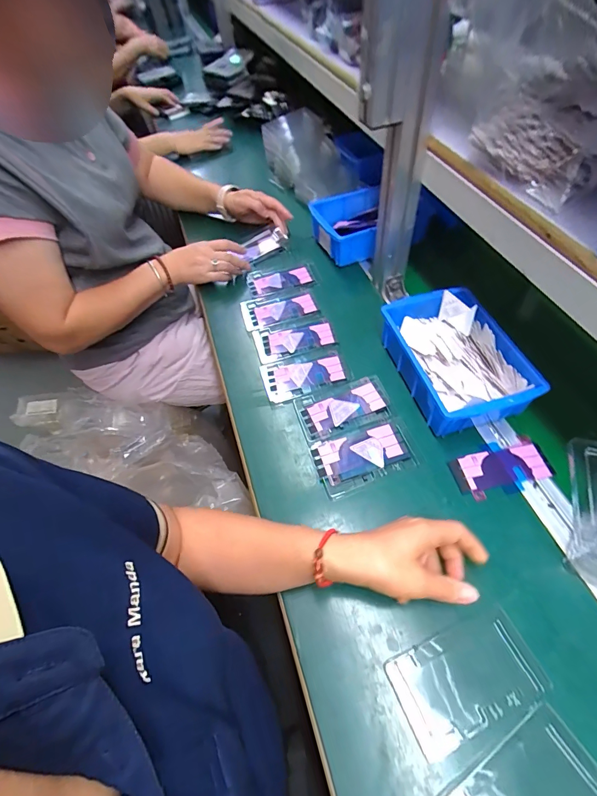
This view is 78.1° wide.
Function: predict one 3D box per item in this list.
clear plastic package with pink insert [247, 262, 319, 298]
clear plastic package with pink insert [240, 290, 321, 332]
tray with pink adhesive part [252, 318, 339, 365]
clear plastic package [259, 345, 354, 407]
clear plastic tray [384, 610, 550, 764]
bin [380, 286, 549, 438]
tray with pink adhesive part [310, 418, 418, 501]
[{"bbox_3d":[-0.029,-0.219,0.670,0.124,0.008,0.070,-11,55,-2],"label":"clear plastic package with pink insert"},{"bbox_3d":[-0.031,-0.154,0.628,0.129,0.005,0.076,-15,56,-5],"label":"clear plastic package with pink insert"},{"bbox_3d":[-0.006,-0.096,0.585,0.125,0.005,0.070,-14,56,-4],"label":"tray with pink adhesive part"},{"bbox_3d":[0.011,-0.038,0.544,0.125,0.006,0.074,-18,56,-7],"label":"clear plastic package"},{"bbox_3d":[0.152,0.254,0.334,0.125,0.010,0.075,-22,56,-9],"label":"clear plastic tray"},{"bbox_3d":[0.210,-0.053,0.502,0.139,0.063,0.204,-17,56,-6],"label":"bin"},{"bbox_3d":[0.082,0.074,0.464,0.119,0.005,0.075,-17,56,-7],"label":"tray with pink adhesive part"}]

